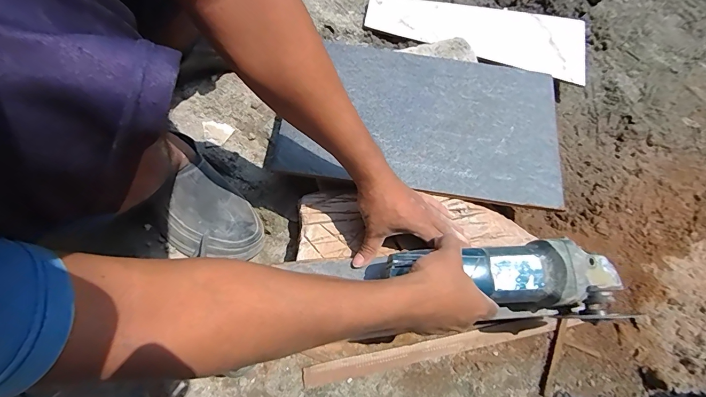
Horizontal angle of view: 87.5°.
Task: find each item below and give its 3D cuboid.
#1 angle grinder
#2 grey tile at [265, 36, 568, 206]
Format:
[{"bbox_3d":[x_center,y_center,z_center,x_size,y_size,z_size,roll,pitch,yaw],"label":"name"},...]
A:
[{"bbox_3d":[0.154,0.094,0.421,0.274,0.080,0.090,8,68,-3],"label":"angle grinder"},{"bbox_3d":[0.100,-0.119,0.537,0.394,0.012,0.231,8,68,1],"label":"grey tile"}]

